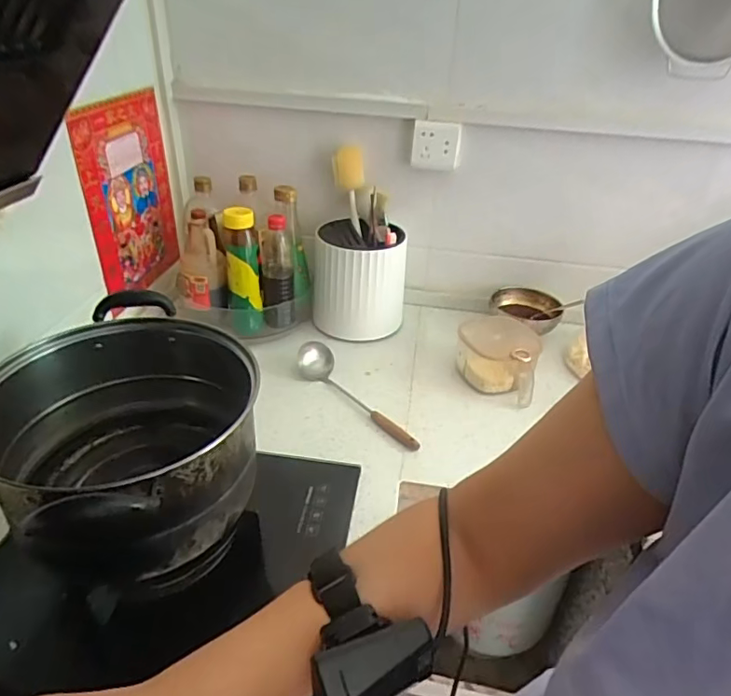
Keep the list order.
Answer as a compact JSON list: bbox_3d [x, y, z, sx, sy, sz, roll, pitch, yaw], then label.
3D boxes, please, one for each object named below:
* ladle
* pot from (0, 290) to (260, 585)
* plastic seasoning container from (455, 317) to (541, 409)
[{"bbox_3d":[-0.010,0.074,0.931,0.282,0.063,0.063,29,41,34],"label":"ladle"},{"bbox_3d":[-0.256,0.094,0.619,0.287,0.179,0.308,2,33,-2],"label":"pot"},{"bbox_3d":[0.249,0.012,1.001,0.146,0.114,0.120,15,34,17],"label":"plastic seasoning container"}]

